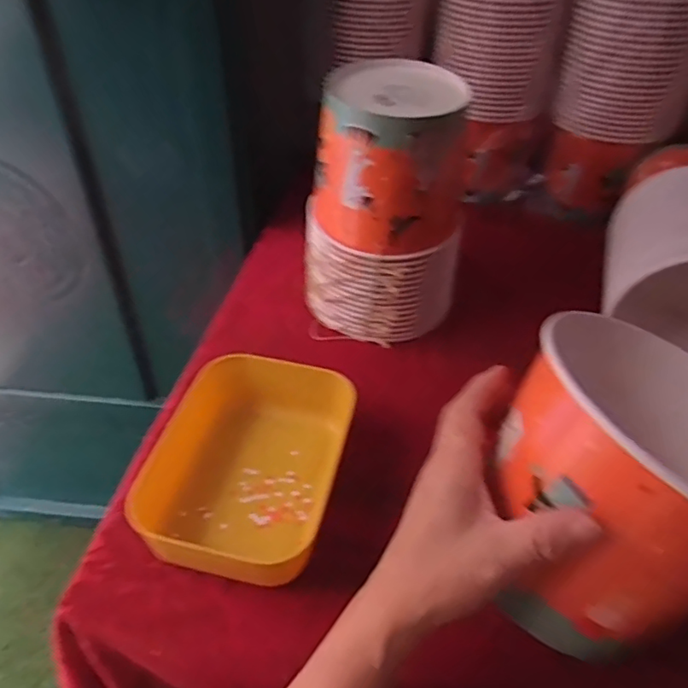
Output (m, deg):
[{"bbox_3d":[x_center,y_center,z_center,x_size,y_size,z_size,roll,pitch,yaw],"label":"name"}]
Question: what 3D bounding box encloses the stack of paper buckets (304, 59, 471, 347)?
[{"bbox_3d":[0.040,-0.134,0.594,0.154,0.242,0.129,2,42,1],"label":"stack of paper buckets"}]

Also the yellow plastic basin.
[{"bbox_3d":[-0.079,0.099,0.489,0.147,0.062,0.187,10,43,10],"label":"yellow plastic basin"}]

